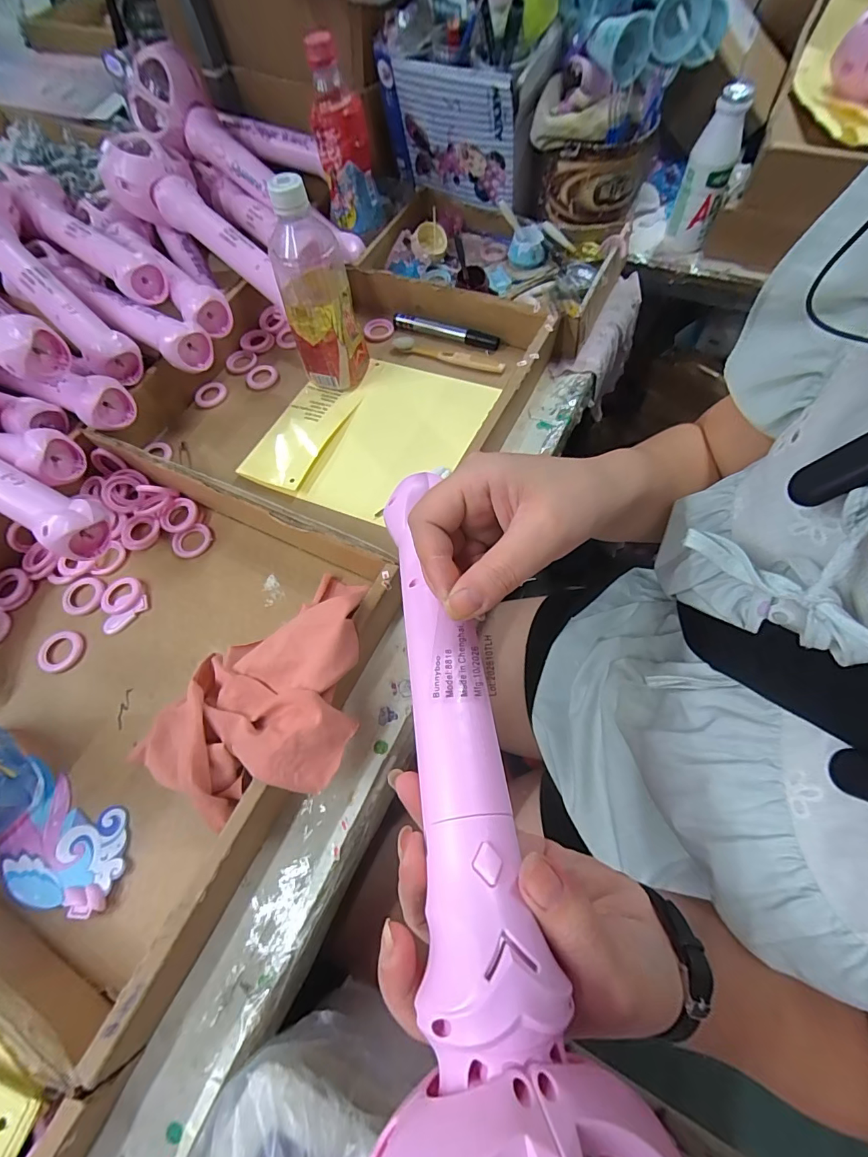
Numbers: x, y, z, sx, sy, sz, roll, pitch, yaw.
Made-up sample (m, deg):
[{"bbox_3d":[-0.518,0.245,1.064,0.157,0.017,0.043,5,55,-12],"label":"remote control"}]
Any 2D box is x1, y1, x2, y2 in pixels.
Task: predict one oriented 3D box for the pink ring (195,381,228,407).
[{"bbox_3d":[-0.262,-0.217,0.530,0.037,0.007,0.032,-37,69,-14],"label":"pink ring"}]

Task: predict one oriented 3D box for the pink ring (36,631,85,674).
[{"bbox_3d":[-0.328,0.064,0.396,0.034,0.006,0.037,-1,65,2],"label":"pink ring"}]

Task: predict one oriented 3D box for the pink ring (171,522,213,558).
[{"bbox_3d":[-0.236,-0.036,0.439,0.038,0.004,0.033,-32,68,-12],"label":"pink ring"}]

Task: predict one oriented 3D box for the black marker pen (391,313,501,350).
[{"bbox_3d":[0.012,-0.298,0.541,0.135,0.013,0.019,21,68,12],"label":"black marker pen"}]

